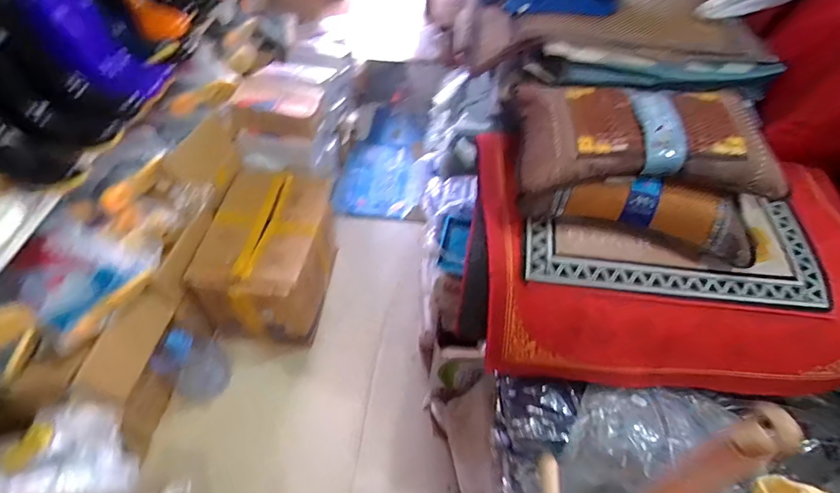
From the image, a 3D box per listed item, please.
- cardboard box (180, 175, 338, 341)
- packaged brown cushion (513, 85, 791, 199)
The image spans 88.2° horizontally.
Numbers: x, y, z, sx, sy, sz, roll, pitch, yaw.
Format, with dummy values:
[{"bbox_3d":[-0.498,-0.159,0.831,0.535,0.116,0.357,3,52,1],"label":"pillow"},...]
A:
[{"bbox_3d":[-0.497,0.001,1.506,0.399,0.304,0.564,2,50,1],"label":"cardboard box"},{"bbox_3d":[0.433,-0.225,0.843,0.443,0.131,0.253,4,50,3],"label":"packaged brown cushion"}]

